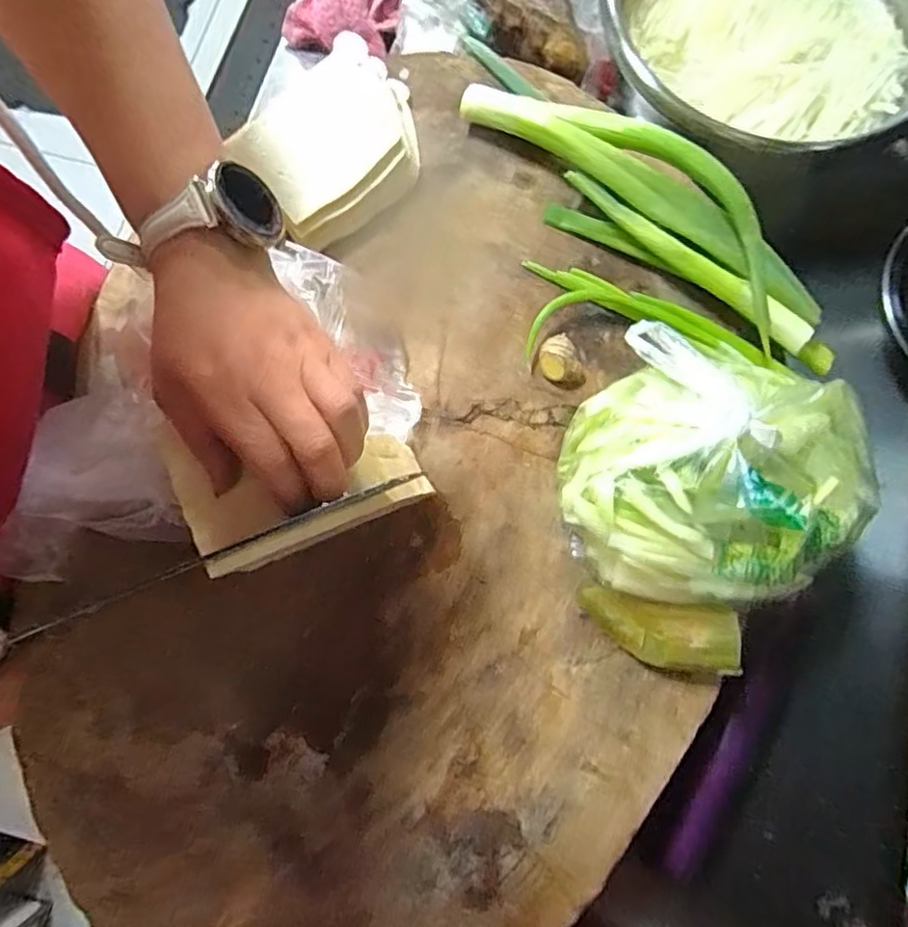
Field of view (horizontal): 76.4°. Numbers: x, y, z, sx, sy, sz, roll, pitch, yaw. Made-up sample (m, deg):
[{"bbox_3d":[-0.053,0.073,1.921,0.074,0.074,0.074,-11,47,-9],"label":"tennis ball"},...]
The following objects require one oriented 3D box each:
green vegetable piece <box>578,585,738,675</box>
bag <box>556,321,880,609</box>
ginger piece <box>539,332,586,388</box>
[{"bbox_3d":[0.107,0.088,0.311,0.084,0.024,0.035,10,72,32],"label":"green vegetable piece"},{"bbox_3d":[0.138,0.007,0.314,0.153,0.080,0.145,22,79,4],"label":"bag"},{"bbox_3d":[0.069,-0.065,0.360,0.032,0.018,0.027,29,79,5],"label":"ginger piece"}]

